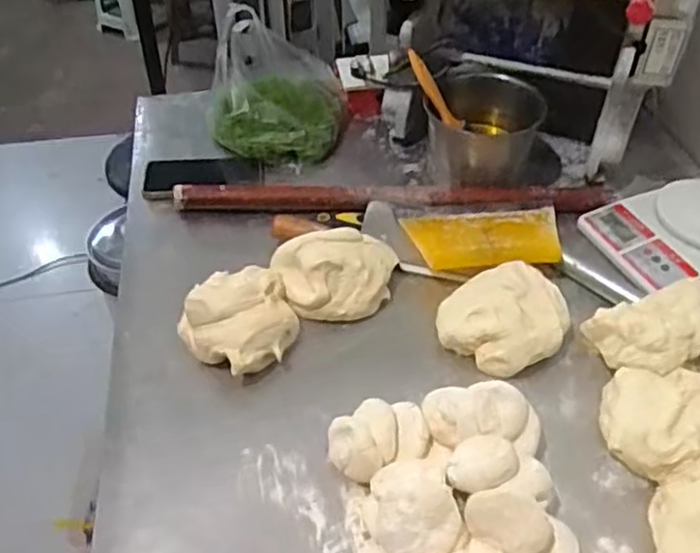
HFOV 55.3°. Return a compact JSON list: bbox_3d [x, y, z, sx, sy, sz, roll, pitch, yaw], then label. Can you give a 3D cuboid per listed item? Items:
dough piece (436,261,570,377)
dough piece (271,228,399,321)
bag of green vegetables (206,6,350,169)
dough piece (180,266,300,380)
[{"bbox_3d":[0.164,0.045,0.711,0.117,0.052,0.117,-1,44,1],"label":"dough piece"},{"bbox_3d":[-0.017,0.000,0.759,0.131,0.065,0.086,-3,44,-2],"label":"dough piece"},{"bbox_3d":[-0.104,-0.271,0.944,0.194,0.165,0.127,-4,44,-3],"label":"bag of green vegetables"},{"bbox_3d":[-0.115,0.045,0.720,0.113,0.066,0.118,-1,44,1],"label":"dough piece"}]

